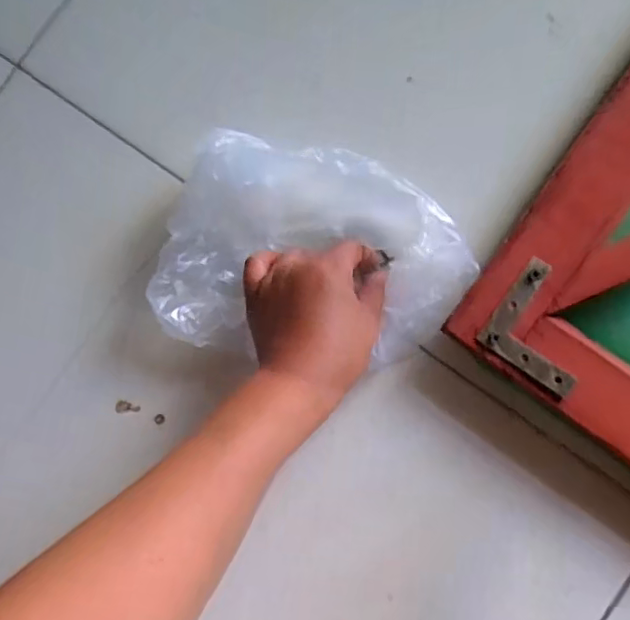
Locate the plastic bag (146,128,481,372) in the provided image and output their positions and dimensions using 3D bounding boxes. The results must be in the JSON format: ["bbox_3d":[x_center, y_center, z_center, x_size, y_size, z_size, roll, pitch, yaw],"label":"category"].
[{"bbox_3d":[-0.001,-0.039,0.417,0.207,0.056,0.148,12,85,5],"label":"plastic bag"}]

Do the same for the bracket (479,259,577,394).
[{"bbox_3d":[0.152,0.011,0.395,0.065,0.006,0.066,35,87,9],"label":"bracket"}]

